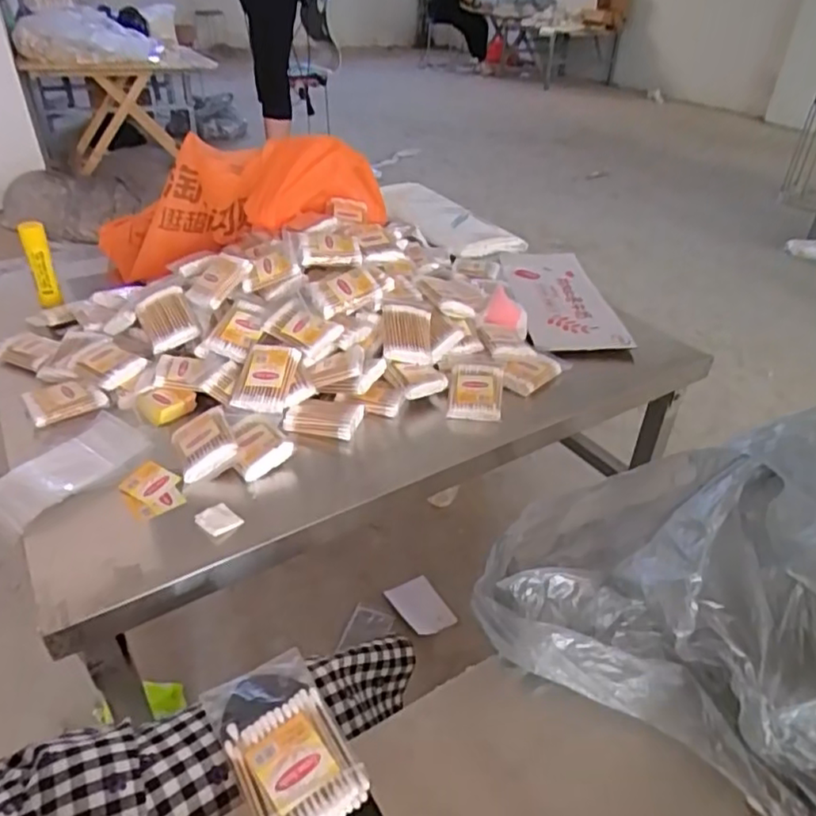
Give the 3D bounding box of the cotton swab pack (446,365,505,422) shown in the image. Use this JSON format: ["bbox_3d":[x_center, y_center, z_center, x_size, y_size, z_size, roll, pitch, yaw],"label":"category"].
[{"bbox_3d":[0.075,-0.020,0.695,0.058,0.025,0.075,6,36,6],"label":"cotton swab pack"}]

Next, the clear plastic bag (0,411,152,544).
[{"bbox_3d":[-0.318,0.054,0.583,0.078,0.012,0.144,23,41,26],"label":"clear plastic bag"}]

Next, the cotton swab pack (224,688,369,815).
[{"bbox_3d":[-0.064,0.208,0.362,0.062,0.013,0.077,-19,41,-27],"label":"cotton swab pack"}]

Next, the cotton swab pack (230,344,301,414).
[{"bbox_3d":[-0.149,-0.031,0.654,0.058,0.016,0.075,9,67,11],"label":"cotton swab pack"}]

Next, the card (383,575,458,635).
[{"bbox_3d":[0.021,0.331,1.044,0.073,0.005,0.108,-24,44,-22],"label":"card"}]

